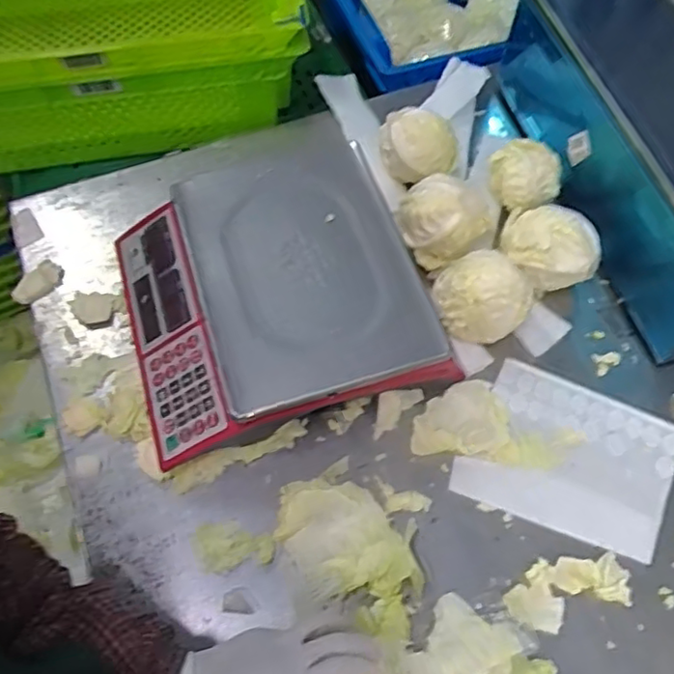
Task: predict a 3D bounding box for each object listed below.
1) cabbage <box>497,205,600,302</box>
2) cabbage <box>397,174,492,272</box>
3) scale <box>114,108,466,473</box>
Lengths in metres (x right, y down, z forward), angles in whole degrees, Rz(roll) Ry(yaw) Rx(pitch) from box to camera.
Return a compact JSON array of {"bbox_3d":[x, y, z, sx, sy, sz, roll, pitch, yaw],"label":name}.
[{"bbox_3d":[0.247,-0.103,0.742,0.104,0.083,0.094,3,61,2],"label":"cabbage"},{"bbox_3d":[0.122,-0.136,0.737,0.087,0.085,0.081,0,61,1],"label":"cabbage"},{"bbox_3d":[-0.077,-0.056,0.676,0.313,0.086,0.321,-20,62,-10],"label":"scale"}]

